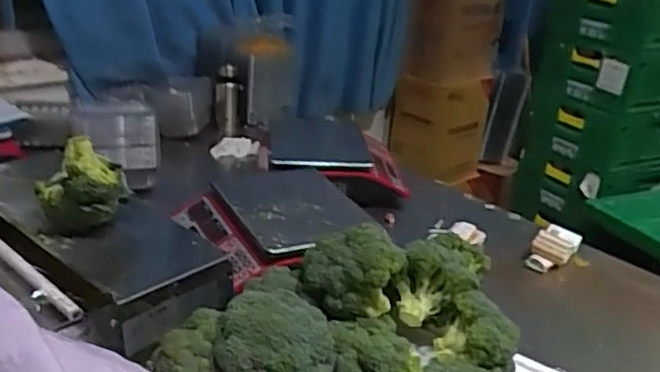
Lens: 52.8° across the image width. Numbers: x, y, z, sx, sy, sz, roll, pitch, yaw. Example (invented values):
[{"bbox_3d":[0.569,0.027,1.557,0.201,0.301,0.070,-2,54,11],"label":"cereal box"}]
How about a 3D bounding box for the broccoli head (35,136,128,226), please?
[{"bbox_3d":[-0.346,-0.008,0.909,0.102,0.103,0.084,12,24,19],"label":"broccoli head"}]

